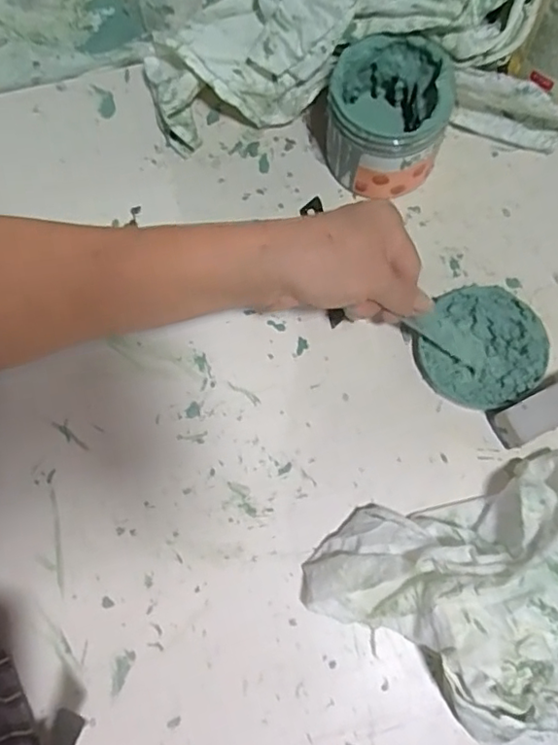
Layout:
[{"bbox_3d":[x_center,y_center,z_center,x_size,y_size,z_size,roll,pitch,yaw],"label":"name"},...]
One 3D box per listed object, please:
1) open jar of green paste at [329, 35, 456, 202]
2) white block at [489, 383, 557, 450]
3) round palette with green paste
[{"bbox_3d":[0.072,-0.173,0.414,0.076,0.078,0.076,-1,74,2],"label":"open jar of green paste"},{"bbox_3d":[0.173,0.023,0.378,0.070,0.030,0.024,-24,75,-5],"label":"white block"},{"bbox_3d":[0.136,-0.017,0.398,0.078,0.018,0.083,-1,74,2],"label":"round palette with green paste"}]

